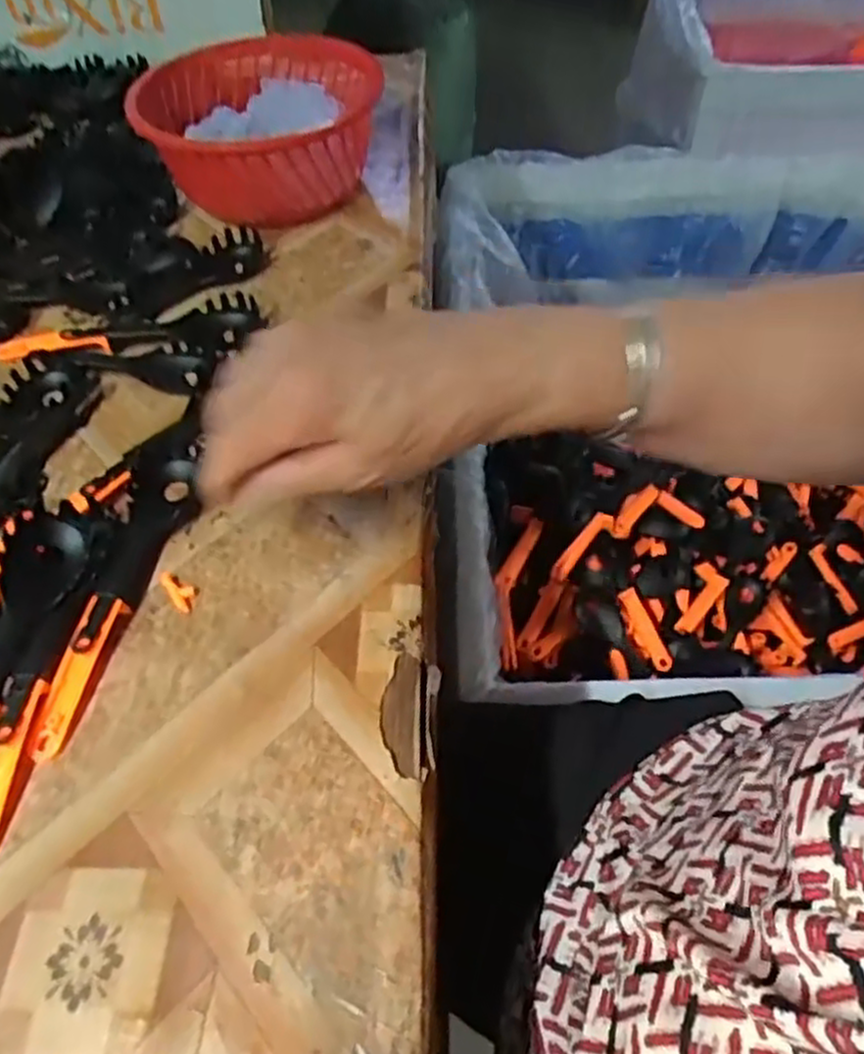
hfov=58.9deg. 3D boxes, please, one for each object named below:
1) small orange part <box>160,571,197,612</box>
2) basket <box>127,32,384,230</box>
[{"bbox_3d":[-0.123,0.030,0.374,0.012,0.005,0.023,-34,60,-19],"label":"small orange part"},{"bbox_3d":[-0.125,-0.302,0.584,0.174,0.075,0.173,-4,55,1],"label":"basket"}]

